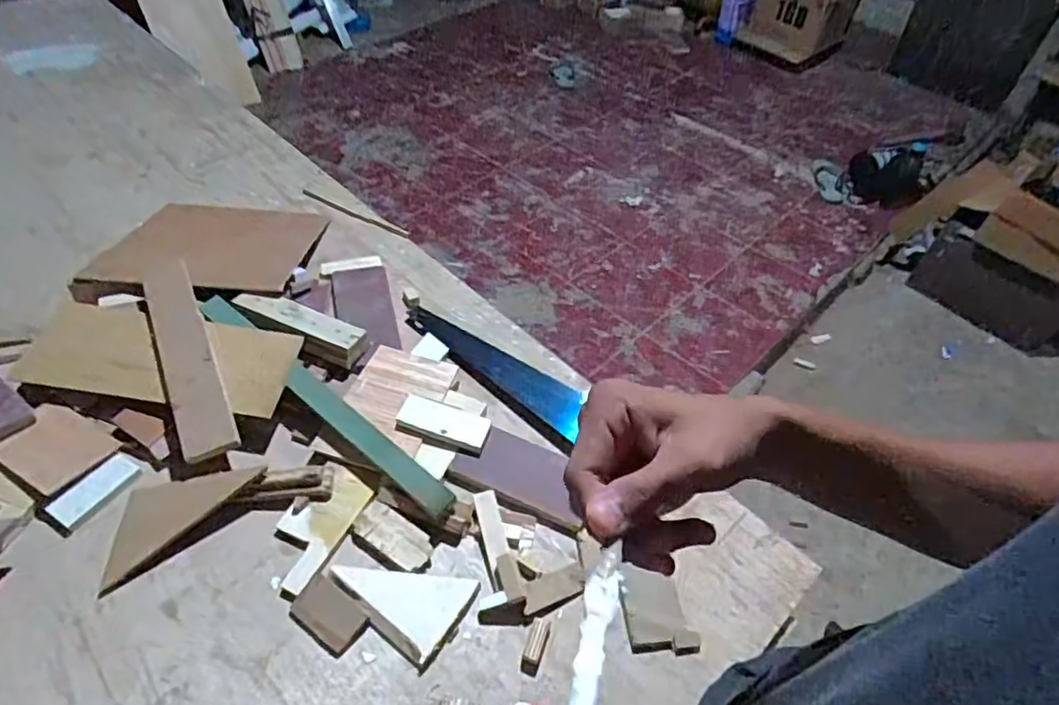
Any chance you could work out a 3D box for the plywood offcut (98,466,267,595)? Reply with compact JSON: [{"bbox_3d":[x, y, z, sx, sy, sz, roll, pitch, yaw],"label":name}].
[{"bbox_3d":[-0.435,0.184,0.779,0.199,0.014,0.091,-34,58,-30],"label":"plywood offcut"}]

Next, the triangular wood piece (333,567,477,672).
[{"bbox_3d":[-0.147,0.275,0.742,0.148,0.023,0.104,27,52,20],"label":"triangular wood piece"}]

